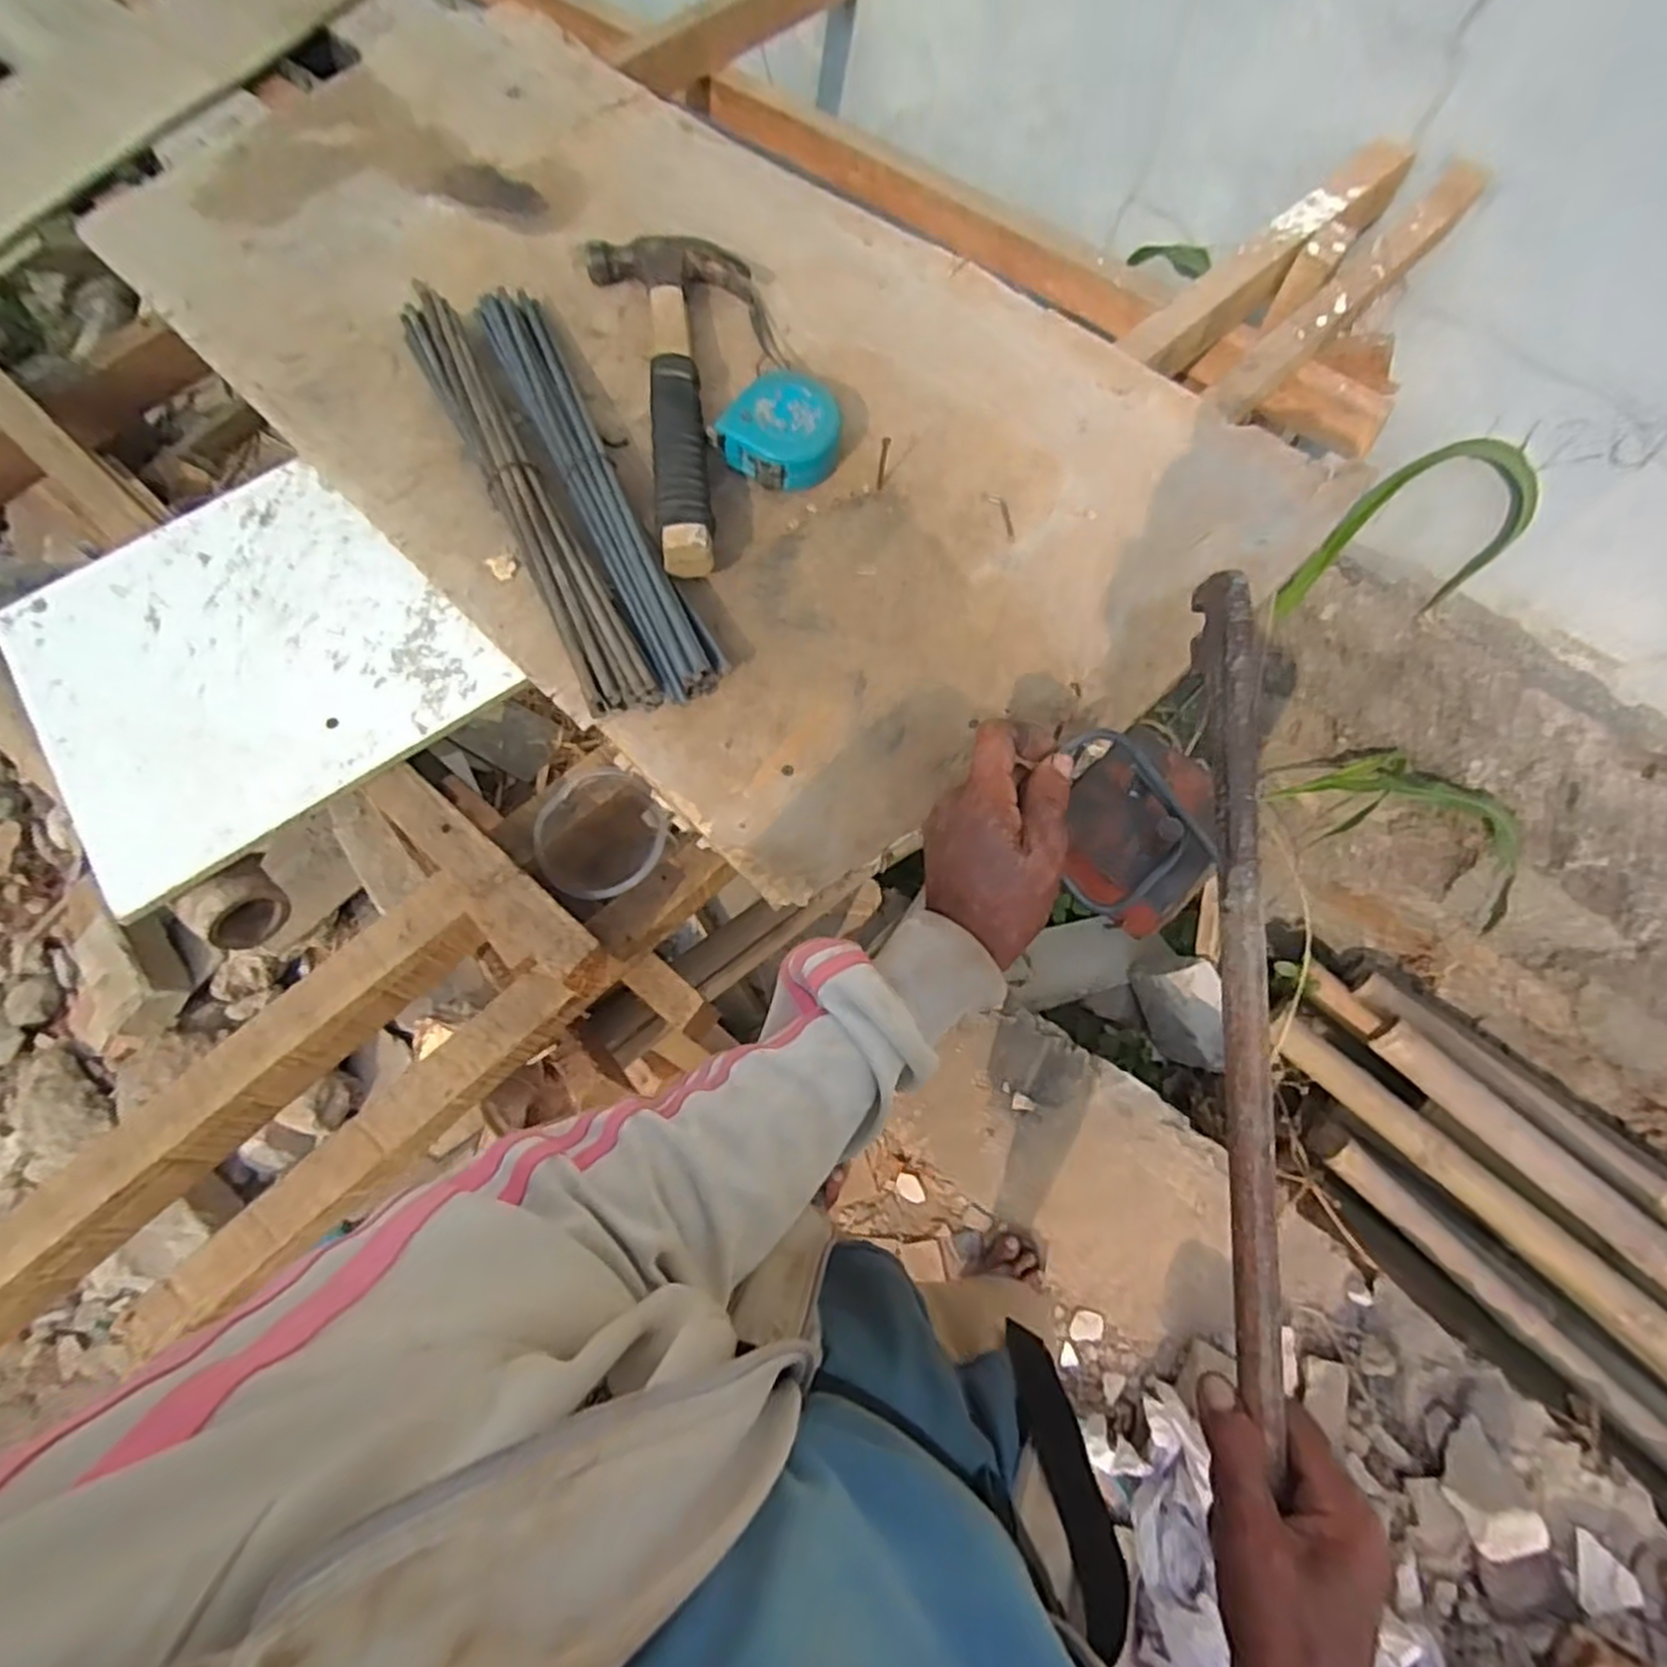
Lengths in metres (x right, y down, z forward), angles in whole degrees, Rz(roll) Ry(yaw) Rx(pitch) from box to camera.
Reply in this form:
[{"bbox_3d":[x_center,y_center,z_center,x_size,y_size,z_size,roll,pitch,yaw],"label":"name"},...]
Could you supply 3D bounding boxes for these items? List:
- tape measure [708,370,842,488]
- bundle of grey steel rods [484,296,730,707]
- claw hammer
[{"bbox_3d":[-0.037,-0.288,0.578,0.074,0.041,0.078,42,75,16],"label":"tape measure"},{"bbox_3d":[-0.175,-0.260,0.577,0.045,0.033,0.401,-25,70,-8],"label":"bundle of grey steel rods"},{"bbox_3d":[-0.104,-0.333,0.596,0.128,0.043,0.341,-12,68,-3],"label":"claw hammer"}]

